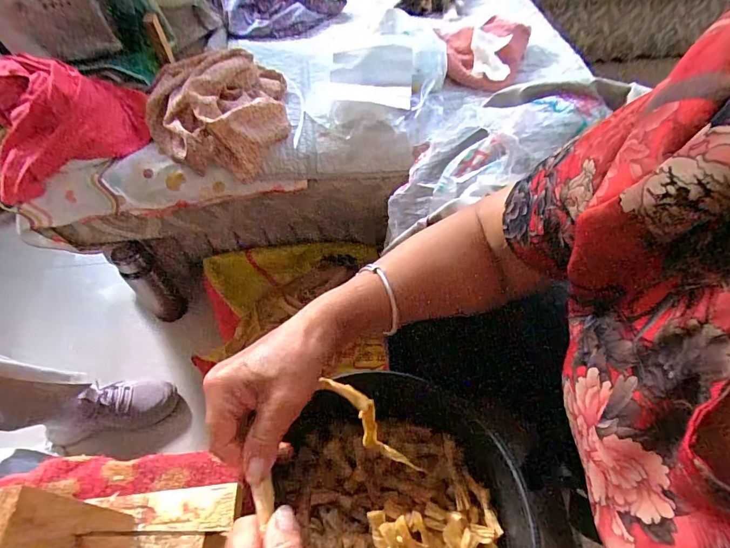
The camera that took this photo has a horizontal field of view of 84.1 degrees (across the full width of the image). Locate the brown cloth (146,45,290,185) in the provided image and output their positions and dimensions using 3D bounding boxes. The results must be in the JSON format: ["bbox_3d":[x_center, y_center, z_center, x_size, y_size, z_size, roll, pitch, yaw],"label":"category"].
[{"bbox_3d":[-0.245,-0.268,0.667,0.226,0.102,0.219,-9,54,-5],"label":"brown cloth"}]

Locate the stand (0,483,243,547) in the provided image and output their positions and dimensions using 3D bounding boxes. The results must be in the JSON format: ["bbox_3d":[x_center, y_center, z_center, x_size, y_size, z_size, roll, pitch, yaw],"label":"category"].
[{"bbox_3d":[-0.174,0.179,0.277,0.137,0.126,0.072,-5,54,-2],"label":"stand"}]

